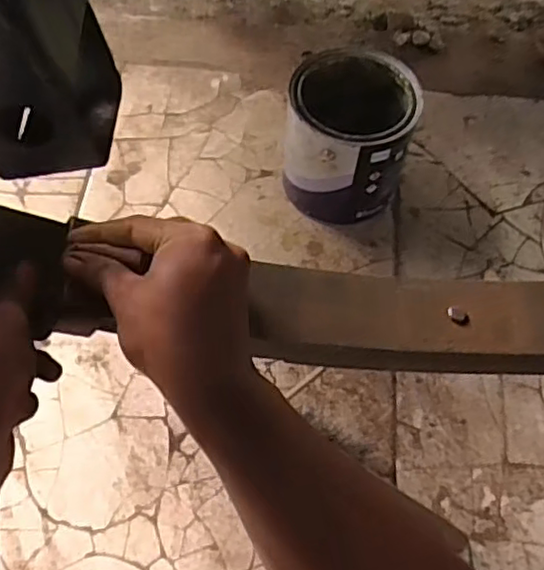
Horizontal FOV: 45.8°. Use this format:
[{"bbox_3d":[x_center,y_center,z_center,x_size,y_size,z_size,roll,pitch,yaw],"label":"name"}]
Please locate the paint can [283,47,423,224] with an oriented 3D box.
[{"bbox_3d":[0.095,-0.182,0.792,0.146,0.150,0.165,14,62,5],"label":"paint can"}]

